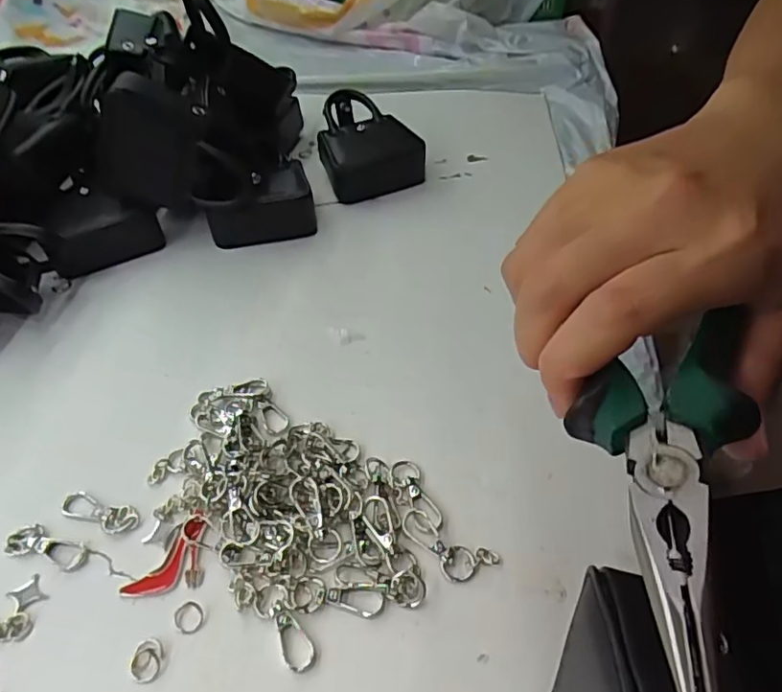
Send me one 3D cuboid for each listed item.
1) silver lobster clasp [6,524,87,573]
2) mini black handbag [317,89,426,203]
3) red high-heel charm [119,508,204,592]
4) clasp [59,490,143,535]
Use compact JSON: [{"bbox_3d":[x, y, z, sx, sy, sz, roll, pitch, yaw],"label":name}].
[{"bbox_3d":[-0.161,0.092,0.278,0.040,0.004,0.016,9,46,11],"label":"silver lobster clasp"},{"bbox_3d":[-0.019,-0.165,0.493,0.078,0.054,0.092,-11,46,-8],"label":"mini black handbag"},{"bbox_3d":[-0.096,0.098,0.269,0.024,0.006,0.044,29,53,27],"label":"red high-heel charm"},{"bbox_3d":[-0.142,0.080,0.289,0.039,0.004,0.015,9,46,11],"label":"clasp"}]

